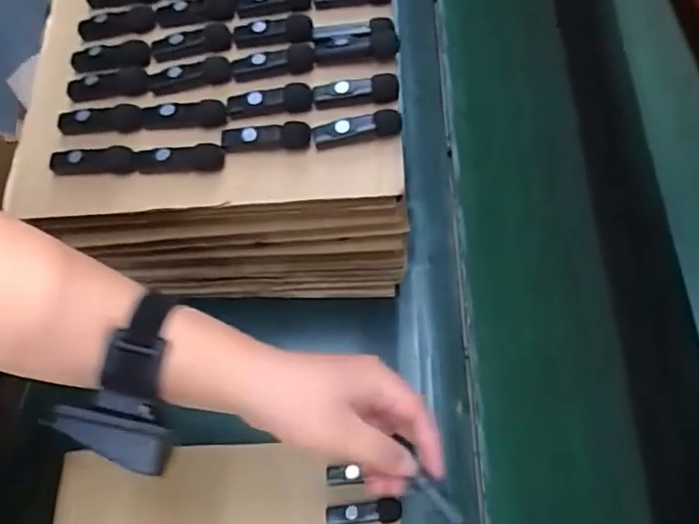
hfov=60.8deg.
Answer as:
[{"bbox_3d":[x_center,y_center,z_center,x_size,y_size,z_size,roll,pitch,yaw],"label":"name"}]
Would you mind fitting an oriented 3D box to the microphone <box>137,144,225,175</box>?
[{"bbox_3d":[-0.124,-0.075,0.435,0.063,0.013,0.015,-1,65,-2],"label":"microphone"}]

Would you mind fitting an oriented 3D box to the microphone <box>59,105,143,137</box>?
[{"bbox_3d":[-0.192,-0.109,0.460,0.064,0.012,0.021,1,65,-1],"label":"microphone"}]

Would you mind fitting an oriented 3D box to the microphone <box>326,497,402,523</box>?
[{"bbox_3d":[0.013,0.216,0.512,0.064,0.007,0.019,-3,65,-2],"label":"microphone"}]

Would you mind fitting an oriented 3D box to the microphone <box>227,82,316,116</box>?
[{"bbox_3d":[-0.060,-0.121,0.449,0.064,0.014,0.018,-6,65,-4],"label":"microphone"}]

